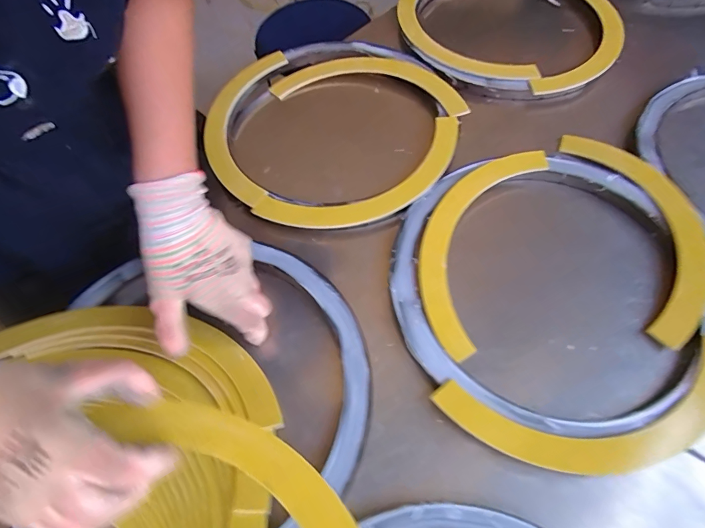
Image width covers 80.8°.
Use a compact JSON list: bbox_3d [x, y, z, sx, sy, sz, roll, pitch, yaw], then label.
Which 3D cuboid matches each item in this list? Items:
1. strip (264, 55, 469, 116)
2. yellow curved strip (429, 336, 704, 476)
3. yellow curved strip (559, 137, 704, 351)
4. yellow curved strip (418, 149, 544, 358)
[{"bbox_3d":[0.021,-0.262,0.592,0.279,0.008,0.102,7,62,6],"label":"strip"},{"bbox_3d":[0.222,0.135,0.372,0.279,0.010,0.092,-9,62,-3],"label":"yellow curved strip"},{"bbox_3d":[0.330,-0.053,0.468,0.100,0.013,0.277,-10,62,-3],"label":"yellow curved strip"},{"bbox_3d":[0.131,-0.033,0.466,0.094,0.010,0.273,23,67,16],"label":"yellow curved strip"}]

